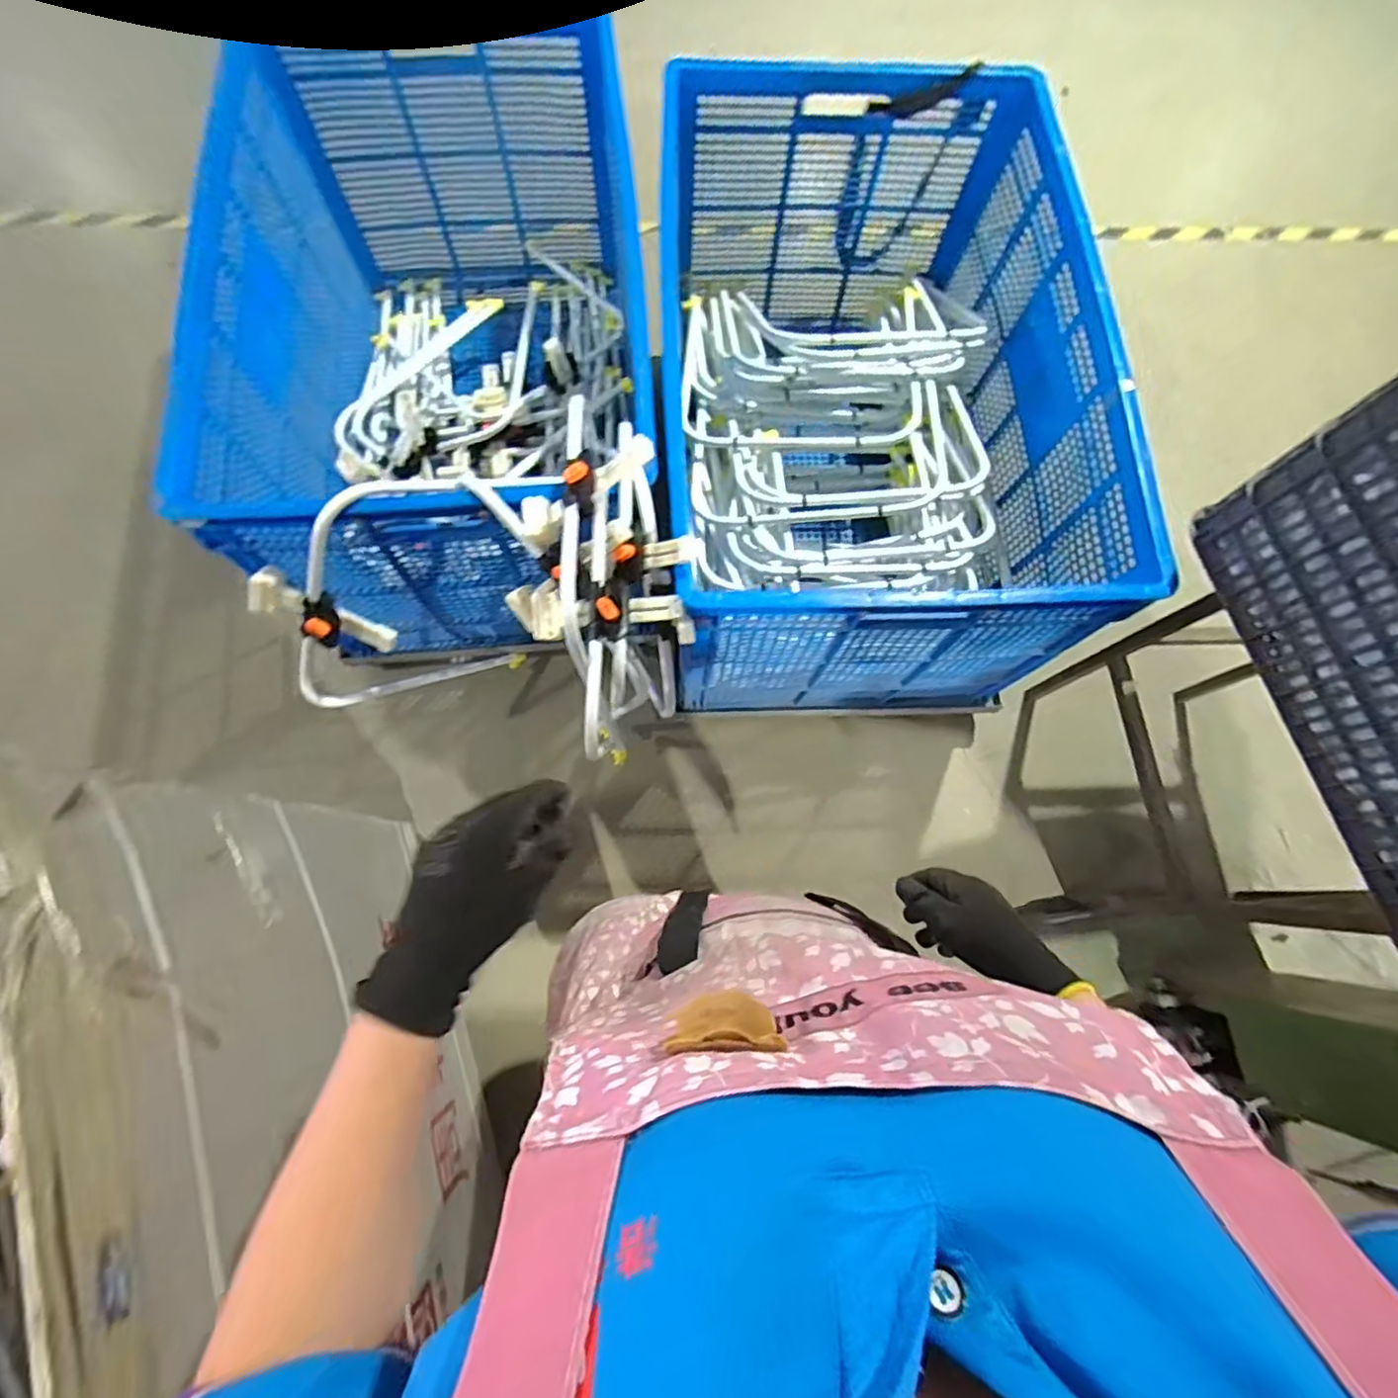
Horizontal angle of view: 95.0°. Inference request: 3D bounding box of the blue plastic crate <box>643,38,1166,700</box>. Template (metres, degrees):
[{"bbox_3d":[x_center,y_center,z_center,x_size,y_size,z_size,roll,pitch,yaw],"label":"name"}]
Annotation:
[{"bbox_3d":[0.274,-0.557,1.247,0.705,0.541,1.060,-3,74,-3],"label":"blue plastic crate"}]

